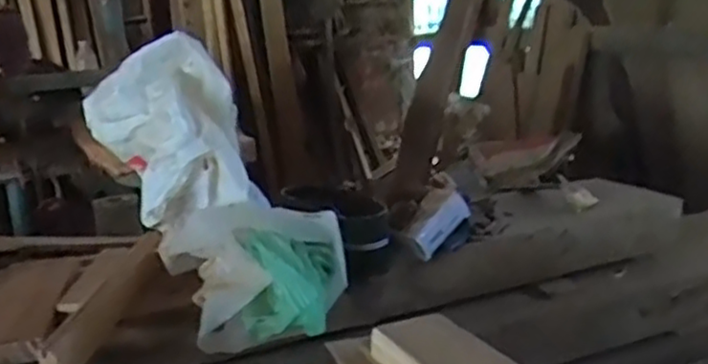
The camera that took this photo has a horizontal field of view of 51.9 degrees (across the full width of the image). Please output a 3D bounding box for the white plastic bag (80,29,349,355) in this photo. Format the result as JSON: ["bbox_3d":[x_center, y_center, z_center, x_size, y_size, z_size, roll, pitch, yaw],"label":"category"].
[{"bbox_3d":[-0.213,-0.001,1.088,0.198,0.222,0.549,-14,52,-38],"label":"white plastic bag"}]

